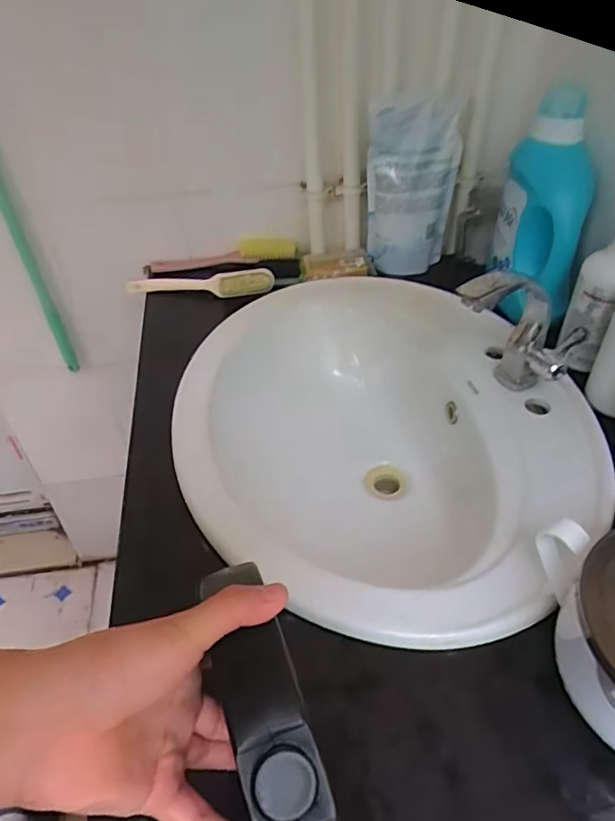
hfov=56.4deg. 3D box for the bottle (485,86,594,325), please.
[{"bbox_3d":[0.277,-0.236,0.678,0.099,0.245,0.100,12,45,15],"label":"bottle"}]

